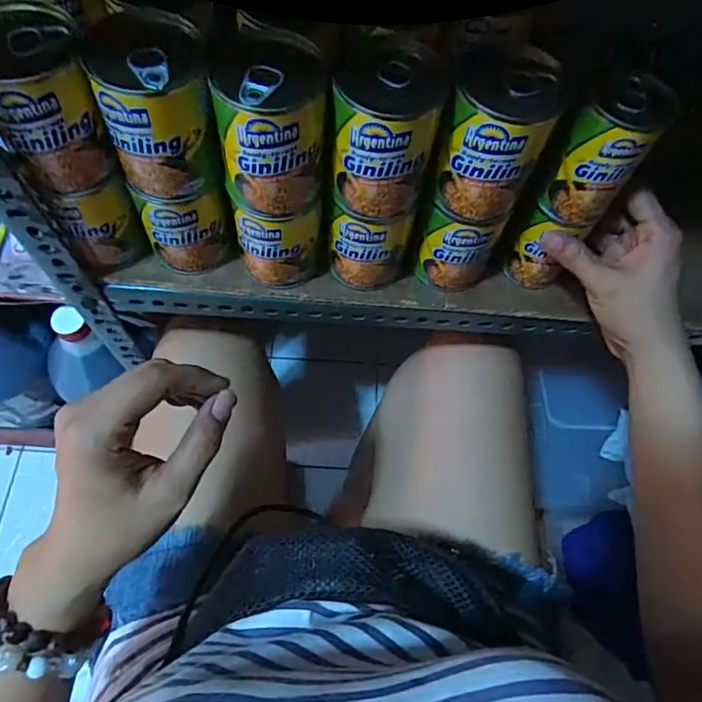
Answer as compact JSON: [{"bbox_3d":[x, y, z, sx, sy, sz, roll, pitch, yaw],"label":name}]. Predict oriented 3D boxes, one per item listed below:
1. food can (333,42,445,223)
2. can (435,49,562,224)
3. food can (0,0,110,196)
[{"bbox_3d":[0.021,-0.133,0.336,0.060,0.089,0.057,1,65,-3],"label":"food can"},{"bbox_3d":[0.090,-0.133,0.340,0.058,0.085,0.057,1,65,-3],"label":"can"},{"bbox_3d":[-0.178,-0.146,0.318,0.058,0.097,0.054,1,65,-3],"label":"food can"}]

